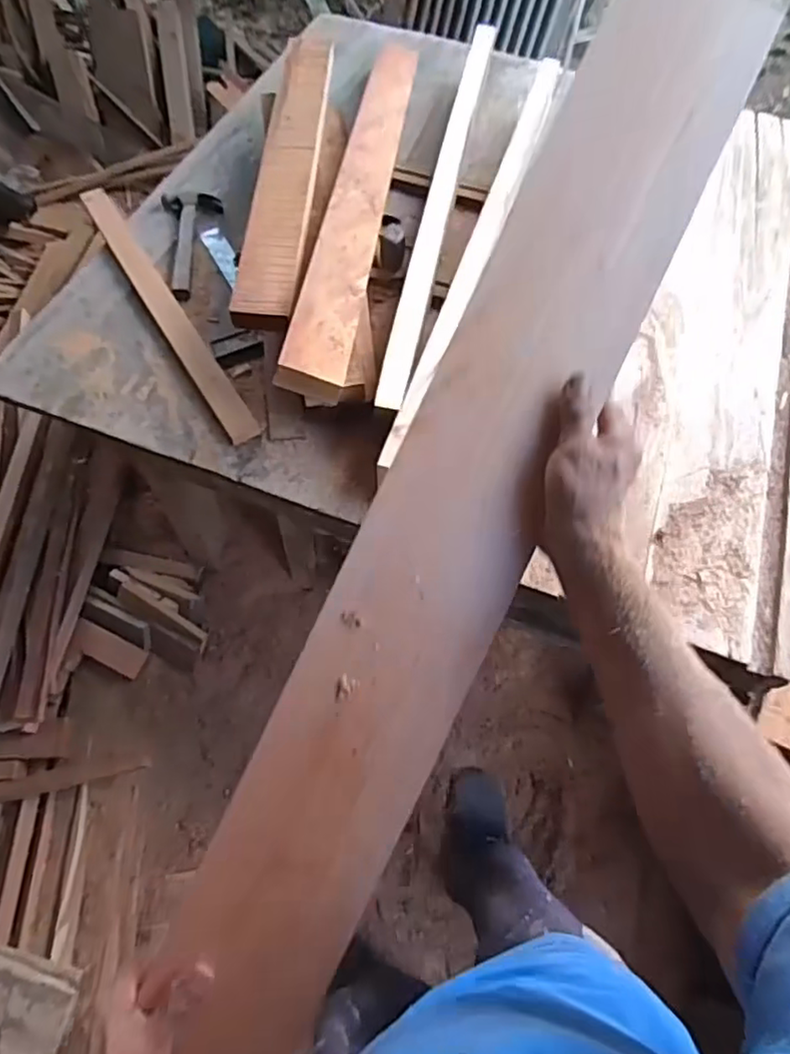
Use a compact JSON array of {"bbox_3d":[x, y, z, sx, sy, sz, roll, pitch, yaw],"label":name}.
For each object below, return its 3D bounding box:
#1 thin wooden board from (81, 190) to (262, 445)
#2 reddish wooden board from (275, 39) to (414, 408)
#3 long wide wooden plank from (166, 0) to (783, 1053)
[{"bbox_3d":[-0.374,-0.356,1.009,0.050,0.016,0.597,-29,68,-14],"label":"thin wooden board"},{"bbox_3d":[-0.052,-0.587,1.078,0.110,0.055,1.011,15,55,-10],"label":"reddish wooden board"},{"bbox_3d":[0.031,0.026,0.465,0.127,0.031,0.978,24,88,11],"label":"long wide wooden plank"}]

